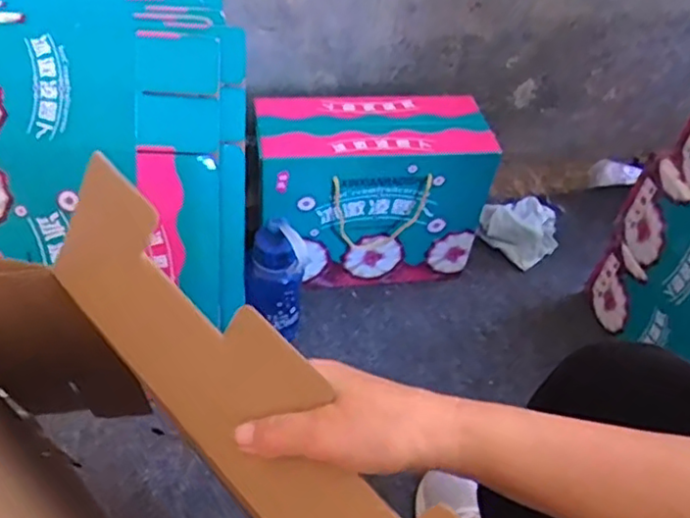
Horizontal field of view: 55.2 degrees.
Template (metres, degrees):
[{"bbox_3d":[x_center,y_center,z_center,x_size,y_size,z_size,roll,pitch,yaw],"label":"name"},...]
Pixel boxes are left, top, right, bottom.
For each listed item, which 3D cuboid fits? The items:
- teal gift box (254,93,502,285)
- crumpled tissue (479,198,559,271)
[{"bbox_3d":[0.035,-0.092,1.020,0.325,0.271,0.147,-4,46,-11],"label":"teal gift box"},{"bbox_3d":[0.314,-0.062,1.166,0.134,0.043,0.148,28,49,20],"label":"crumpled tissue"}]

